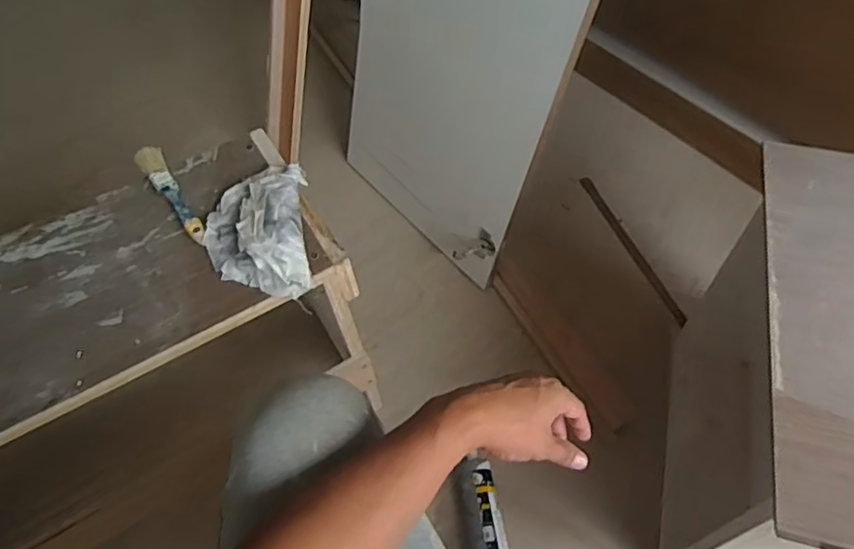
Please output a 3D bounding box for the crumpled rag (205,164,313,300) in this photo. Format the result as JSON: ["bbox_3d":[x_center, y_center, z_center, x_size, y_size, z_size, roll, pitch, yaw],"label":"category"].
[{"bbox_3d":[-0.194,-0.056,0.679,0.111,0.031,0.174,-7,57,-4],"label":"crumpled rag"}]

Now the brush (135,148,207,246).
[{"bbox_3d":[-0.304,-0.096,0.717,0.031,0.013,0.175,-31,62,-18],"label":"brush"}]

